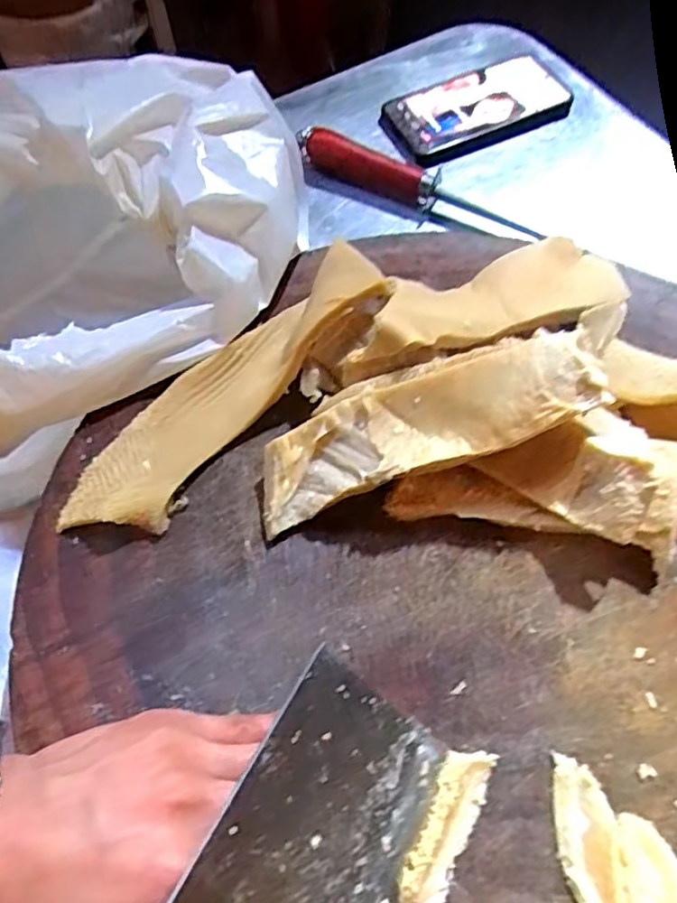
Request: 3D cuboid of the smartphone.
[{"bbox_3d":[0.129,-0.312,0.596,0.163,0.016,0.081,-23,65,-11],"label":"smartphone"}]

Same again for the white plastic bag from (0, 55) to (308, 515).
[{"bbox_3d":[-0.179,-0.138,0.443,0.304,0.132,0.274,-32,66,-15],"label":"white plastic bag"}]

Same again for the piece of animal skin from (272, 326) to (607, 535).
[{"bbox_3d":[0.040,-0.016,0.334,0.175,0.018,0.057,-21,63,14],"label":"piece of animal skin"}]

